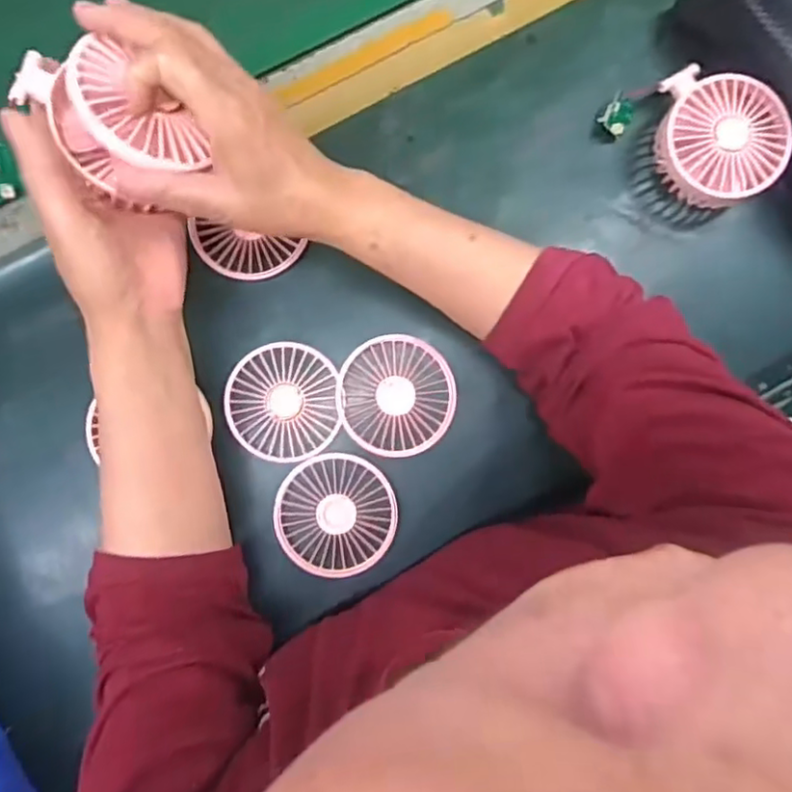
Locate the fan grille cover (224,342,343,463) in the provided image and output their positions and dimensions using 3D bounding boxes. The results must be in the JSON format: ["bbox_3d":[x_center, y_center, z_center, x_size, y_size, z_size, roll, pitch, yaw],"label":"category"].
[{"bbox_3d":[-0.084,0.005,0.475,0.081,0.013,0.085,-4,86,-1],"label":"fan grille cover"}]

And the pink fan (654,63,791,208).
[{"bbox_3d":[0.236,-0.187,0.470,0.088,0.048,0.099,9,86,0],"label":"pink fan"}]

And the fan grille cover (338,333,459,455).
[{"bbox_3d":[0.001,0.000,0.478,0.086,0.017,0.087,-7,86,-2],"label":"fan grille cover"}]

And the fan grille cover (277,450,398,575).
[{"bbox_3d":[-0.045,0.089,0.475,0.088,0.009,0.088,-6,86,-2],"label":"fan grille cover"}]

